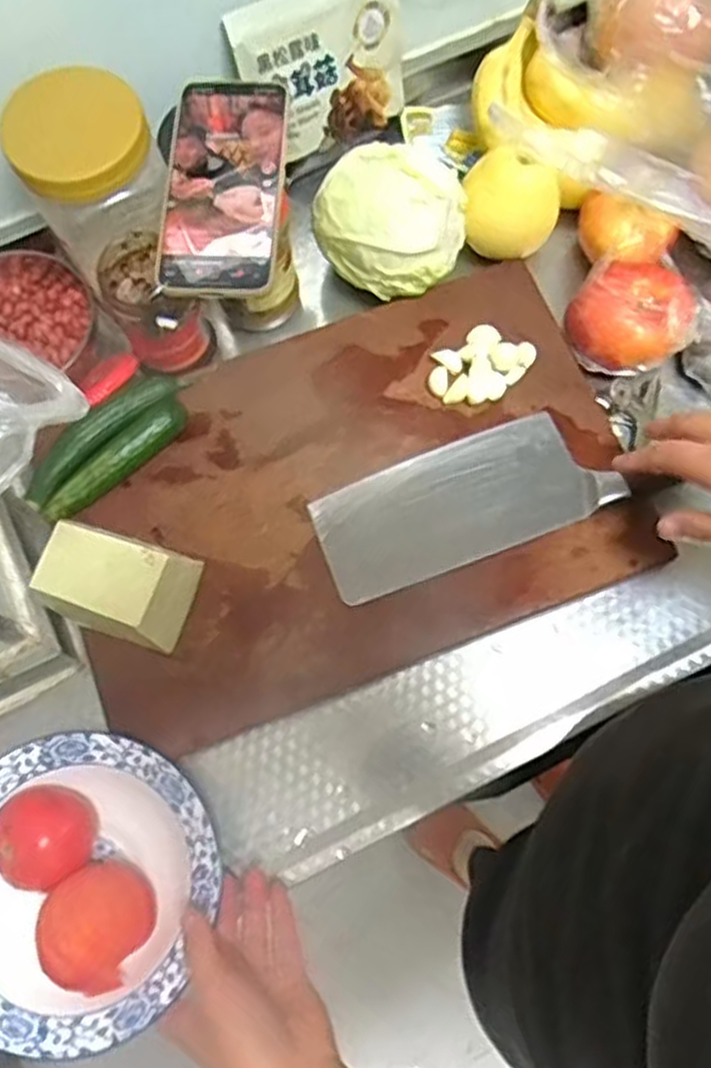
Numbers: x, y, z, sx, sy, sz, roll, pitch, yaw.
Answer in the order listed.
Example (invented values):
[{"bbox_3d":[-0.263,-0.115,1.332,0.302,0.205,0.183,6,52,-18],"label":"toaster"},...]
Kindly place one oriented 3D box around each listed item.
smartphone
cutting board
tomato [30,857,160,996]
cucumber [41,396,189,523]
[{"bbox_3d":[-0.088,-0.233,0.525,0.078,0.012,0.165,2,73,2],"label":"smartphone"},{"bbox_3d":[-0.008,-0.039,0.582,0.398,0.018,0.281,-21,74,-5],"label":"cutting board"},{"bbox_3d":[-0.155,0.236,0.483,0.061,0.065,0.063,0,73,1],"label":"tomato"},{"bbox_3d":[-0.168,-0.050,0.577,0.028,0.027,0.124,42,78,12],"label":"cucumber"}]

